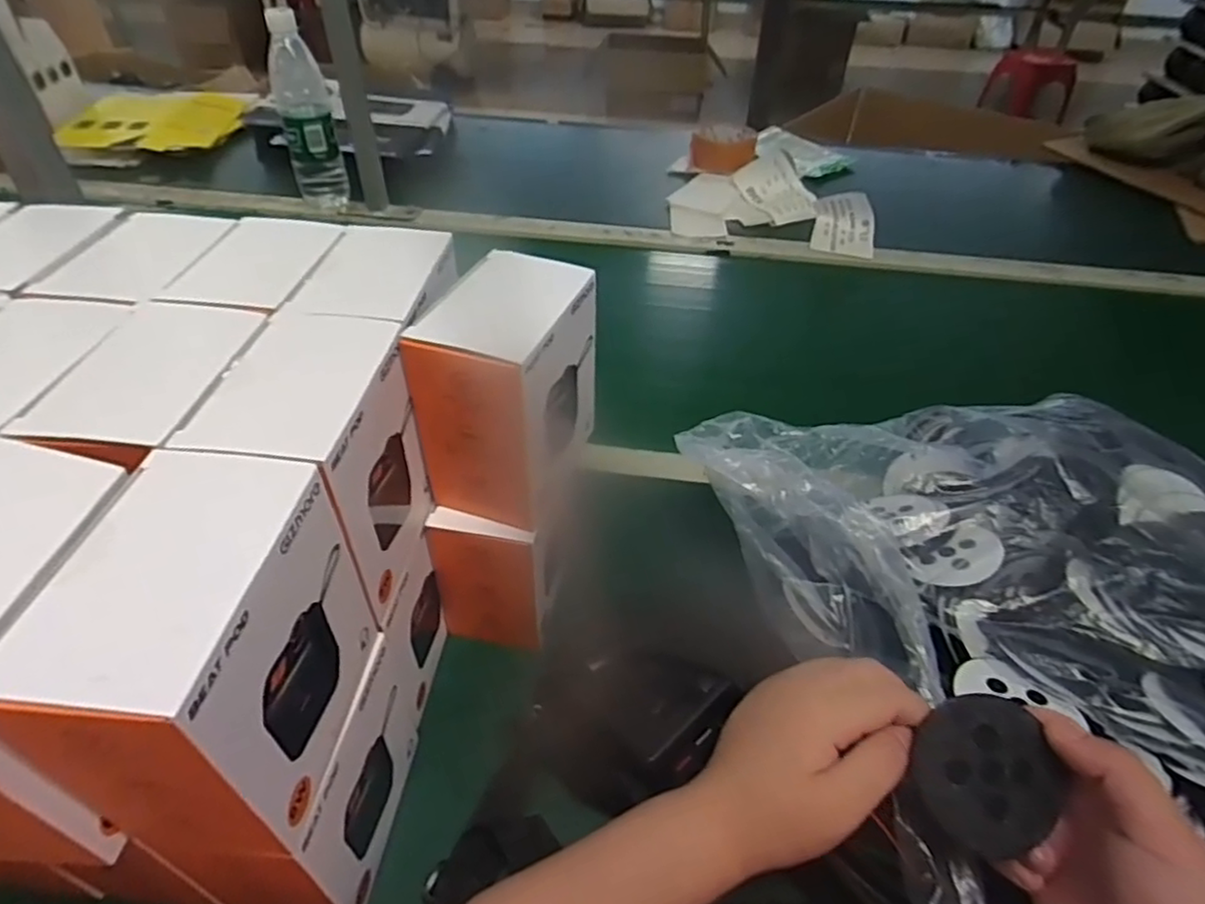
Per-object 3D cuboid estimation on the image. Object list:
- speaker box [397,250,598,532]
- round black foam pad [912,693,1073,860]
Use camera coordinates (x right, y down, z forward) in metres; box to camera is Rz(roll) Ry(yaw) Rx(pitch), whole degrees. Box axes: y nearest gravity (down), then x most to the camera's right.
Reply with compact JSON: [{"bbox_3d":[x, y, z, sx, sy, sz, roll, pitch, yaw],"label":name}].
[{"bbox_3d":[-0.051,-0.036,0.371,0.069,0.110,0.102,15,44,13],"label":"speaker box"},{"bbox_3d":[0.165,0.138,0.286,0.056,0.008,0.061,0,77,1],"label":"round black foam pad"}]

